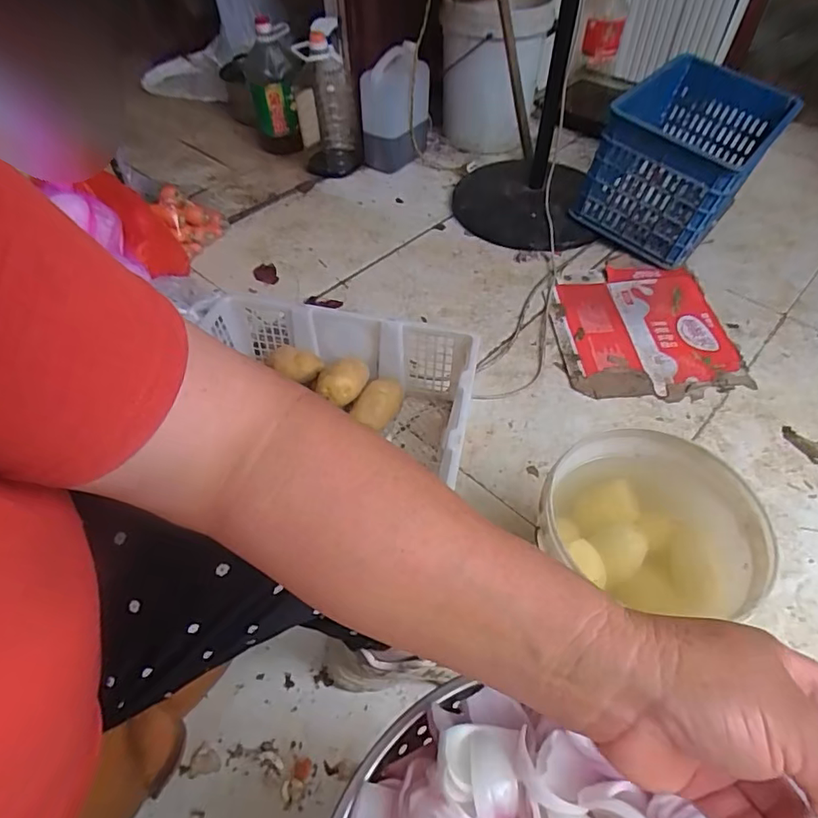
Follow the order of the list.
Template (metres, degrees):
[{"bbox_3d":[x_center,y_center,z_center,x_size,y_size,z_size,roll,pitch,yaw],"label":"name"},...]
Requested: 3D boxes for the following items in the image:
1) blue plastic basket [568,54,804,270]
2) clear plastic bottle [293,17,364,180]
[{"bbox_3d":[0.631,-0.574,1.230,0.304,0.295,0.425,33,59,25],"label":"blue plastic basket"},{"bbox_3d":[-0.200,-0.759,1.333,0.146,0.342,0.142,-8,51,-5],"label":"clear plastic bottle"}]

